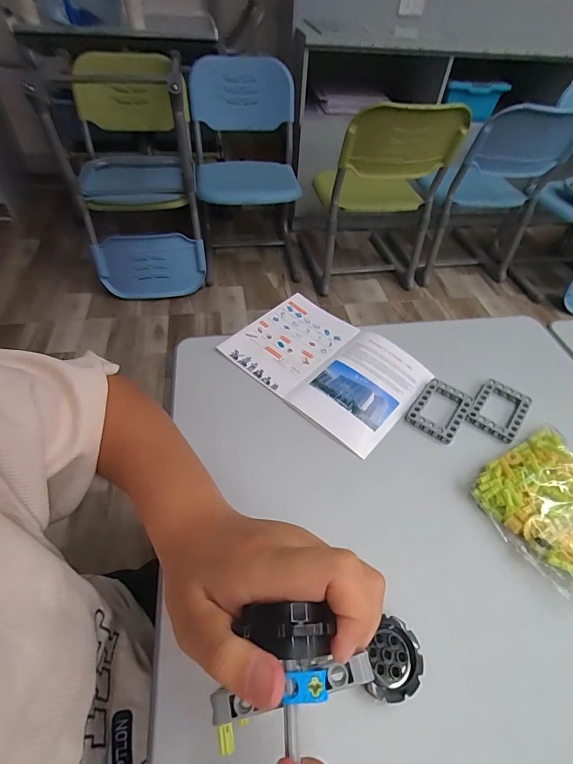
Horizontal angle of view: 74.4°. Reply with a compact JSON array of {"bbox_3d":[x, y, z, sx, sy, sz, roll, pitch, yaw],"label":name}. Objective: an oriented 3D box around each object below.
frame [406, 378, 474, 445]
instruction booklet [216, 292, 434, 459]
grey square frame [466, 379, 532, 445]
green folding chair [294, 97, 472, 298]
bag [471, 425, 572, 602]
[{"bbox_3d":[0.168,0.029,0.409,0.053,0.006,0.075,31,54,21],"label":"frame"},{"bbox_3d":[0.047,-0.026,0.450,0.219,0.009,0.147,37,56,24],"label":"instruction booklet"},{"bbox_3d":[0.232,0.028,0.412,0.052,0.006,0.074,33,55,22],"label":"grey square frame"},{"bbox_3d":[0.319,-0.725,1.439,0.451,0.659,0.477,3,49,-2],"label":"green folding chair"},{"bbox_3d":[0.248,0.109,0.331,0.134,0.037,0.128,-25,55,-23],"label":"bag"}]

